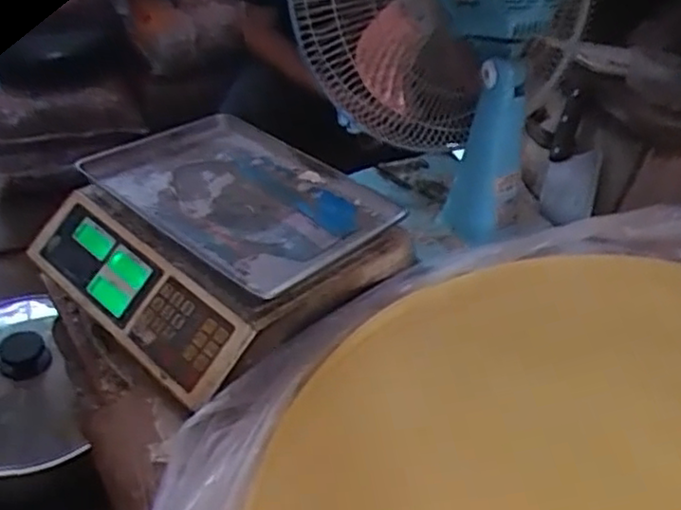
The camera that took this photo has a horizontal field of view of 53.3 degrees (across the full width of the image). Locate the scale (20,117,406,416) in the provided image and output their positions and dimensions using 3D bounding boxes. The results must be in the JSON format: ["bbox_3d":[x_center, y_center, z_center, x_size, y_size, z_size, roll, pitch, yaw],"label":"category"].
[{"bbox_3d":[-0.142,-0.024,0.781,0.335,0.084,0.308,32,44,30],"label":"scale"}]

